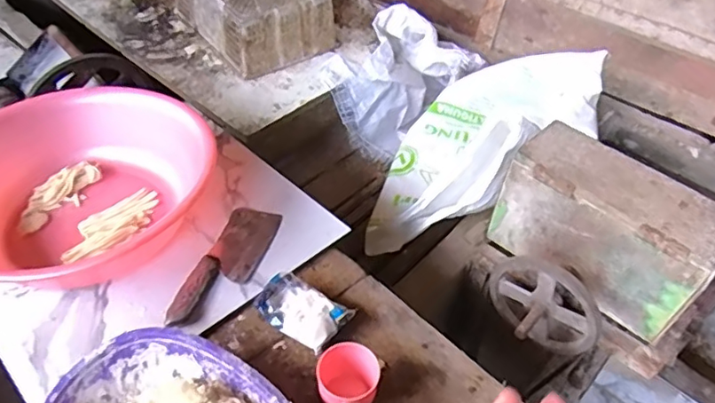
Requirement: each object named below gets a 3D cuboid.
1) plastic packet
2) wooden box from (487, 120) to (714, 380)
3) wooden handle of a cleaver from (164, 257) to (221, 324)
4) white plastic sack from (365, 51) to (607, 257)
[{"bbox_3d":[-0.079,0.148,0.795,0.125,0.031,0.079,31,50,21],"label":"plastic packet"},{"bbox_3d":[0.447,0.072,1.013,0.157,0.261,0.374,-26,54,-28],"label":"wooden box"},{"bbox_3d":[-0.231,0.126,0.810,0.036,0.015,0.122,13,46,6],"label":"wooden handle of a cleaver"},{"bbox_3d":[0.301,-0.178,1.384,0.361,0.258,0.766,35,52,25],"label":"white plastic sack"}]

